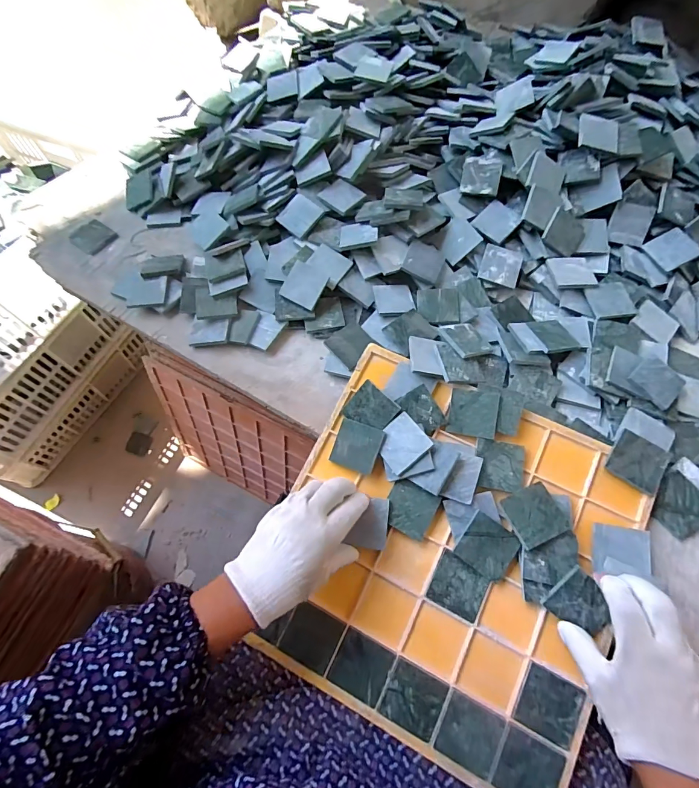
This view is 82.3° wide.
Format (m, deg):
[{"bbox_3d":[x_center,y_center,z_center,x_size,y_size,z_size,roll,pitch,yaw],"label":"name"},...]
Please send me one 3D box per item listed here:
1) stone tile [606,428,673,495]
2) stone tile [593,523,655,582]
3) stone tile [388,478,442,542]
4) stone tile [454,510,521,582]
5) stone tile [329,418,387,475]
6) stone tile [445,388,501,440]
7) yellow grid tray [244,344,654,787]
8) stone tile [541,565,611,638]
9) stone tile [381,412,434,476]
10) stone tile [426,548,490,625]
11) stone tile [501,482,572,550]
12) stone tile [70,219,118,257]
[{"bbox_3d":[0.291,0.068,0.403,0.048,0.005,0.048,31,84,21],"label":"stone tile"},{"bbox_3d":[0.256,0.147,0.374,0.049,0.011,0.043,10,65,5],"label":"stone tile"},{"bbox_3d":[0.062,0.118,0.411,0.049,0.005,0.049,25,83,14],"label":"stone tile"},{"bbox_3d":[0.135,0.149,0.390,0.048,0.004,0.049,33,83,13],"label":"stone tile"},{"bbox_3d":[0.008,0.057,0.436,0.052,0.008,0.050,18,95,17],"label":"stone tile"},{"bbox_3d":[0.134,0.020,0.432,0.050,0.004,0.049,9,79,18],"label":"stone tile"},{"bbox_3d":[0.092,0.150,0.392,0.318,0.026,0.325,25,78,13],"label":"yellow grid tray"},{"bbox_3d":[0.208,0.188,0.358,0.050,0.004,0.047,40,102,10],"label":"stone tile"},{"bbox_3d":[0.055,0.052,0.420,0.050,0.004,0.049,-44,60,6],"label":"stone tile"},{"bbox_3d":[0.106,0.186,0.388,0.050,0.008,0.047,26,67,12],"label":"stone tile"},{"bbox_3d":[0.181,0.117,0.390,0.052,0.004,0.050,-25,62,-5],"label":"stone tile"},{"bbox_3d":[-0.366,-0.224,0.572,0.046,0.006,0.052,36,64,-1],"label":"stone tile"}]

